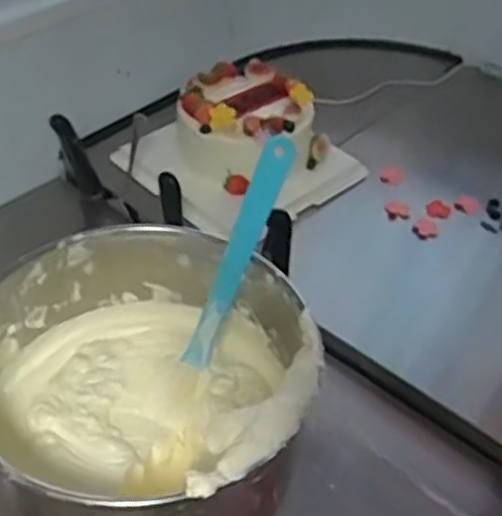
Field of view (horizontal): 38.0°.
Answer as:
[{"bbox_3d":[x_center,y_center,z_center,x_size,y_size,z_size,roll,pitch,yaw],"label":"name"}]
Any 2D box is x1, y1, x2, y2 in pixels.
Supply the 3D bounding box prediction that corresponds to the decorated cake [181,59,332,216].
[{"bbox_3d":[-0.010,-0.153,0.880,0.159,0.100,0.158,2,43,-2],"label":"decorated cake"}]

